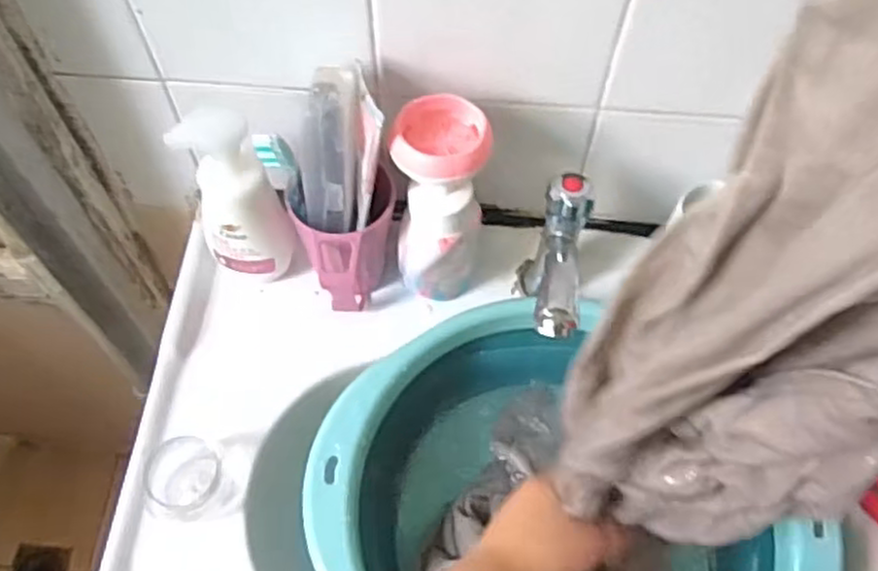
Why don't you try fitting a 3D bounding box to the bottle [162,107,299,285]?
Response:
[{"bbox_3d":[-0.138,-0.059,0.528,0.066,0.163,0.053,-20,64,-12],"label":"bottle"}]

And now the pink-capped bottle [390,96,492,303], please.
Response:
[{"bbox_3d":[0.002,-0.056,0.533,0.061,0.157,0.072,5,62,1],"label":"pink-capped bottle"}]

